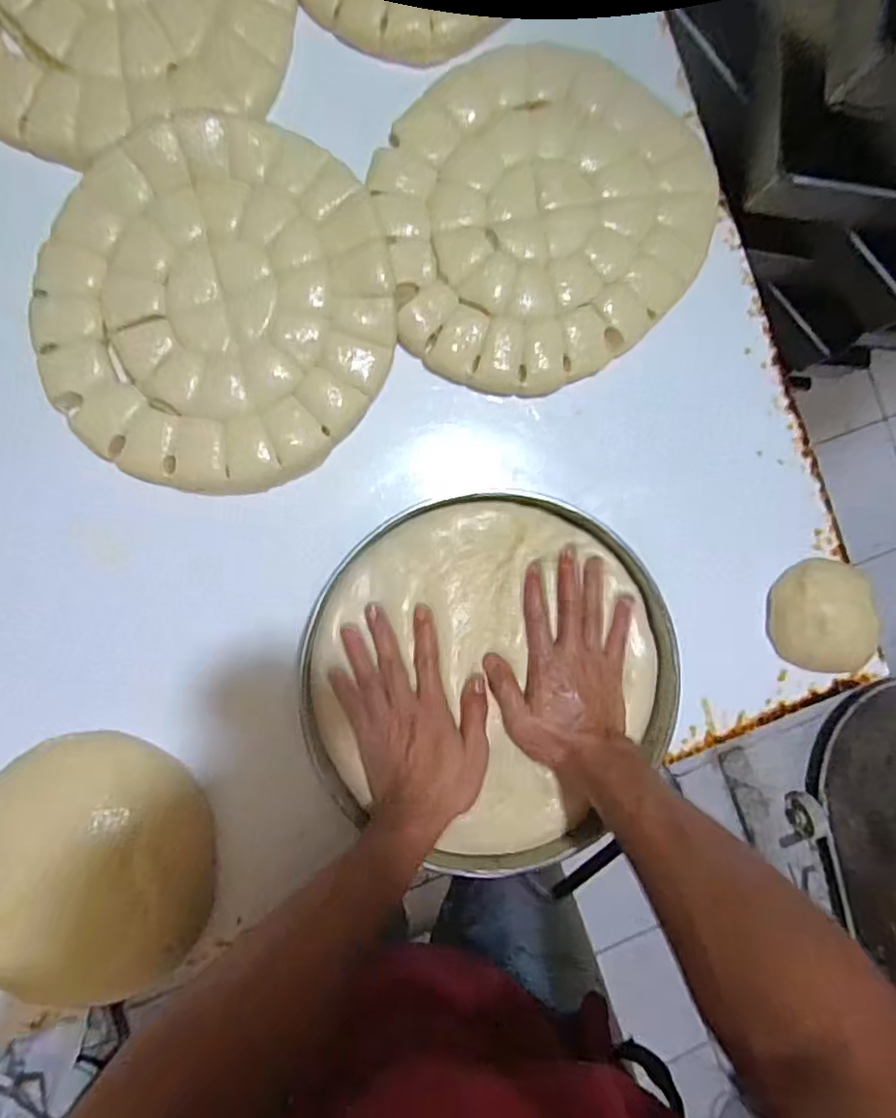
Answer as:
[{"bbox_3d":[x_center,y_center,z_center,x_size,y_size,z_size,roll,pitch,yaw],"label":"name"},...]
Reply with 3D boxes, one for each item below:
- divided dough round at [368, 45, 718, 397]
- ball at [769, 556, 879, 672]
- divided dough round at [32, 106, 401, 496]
[{"bbox_3d":[0.082,-0.307,0.568,0.273,0.026,0.318,35,88,-5],"label":"divided dough round"},{"bbox_3d":[0.359,0.054,0.593,0.096,0.036,0.102,0,91,-6],"label":"ball"},{"bbox_3d":[-0.191,-0.214,0.533,0.280,0.021,0.302,0,91,-6],"label":"divided dough round"}]

